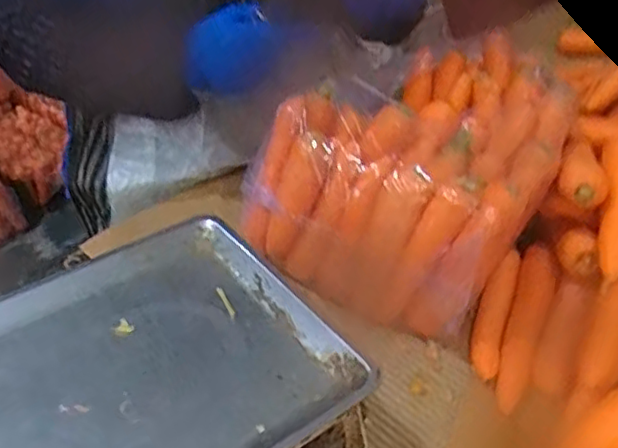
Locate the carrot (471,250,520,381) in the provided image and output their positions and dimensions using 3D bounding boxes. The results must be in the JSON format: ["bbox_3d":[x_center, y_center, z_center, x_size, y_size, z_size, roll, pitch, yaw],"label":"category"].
[{"bbox_3d":[0.177,0.082,0.613,0.026,0.030,0.144,15,40,17],"label":"carrot"}]

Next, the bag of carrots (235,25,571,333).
[{"bbox_3d":[0.118,-0.066,0.679,0.262,0.169,0.306,21,42,24],"label":"bag of carrots"}]

